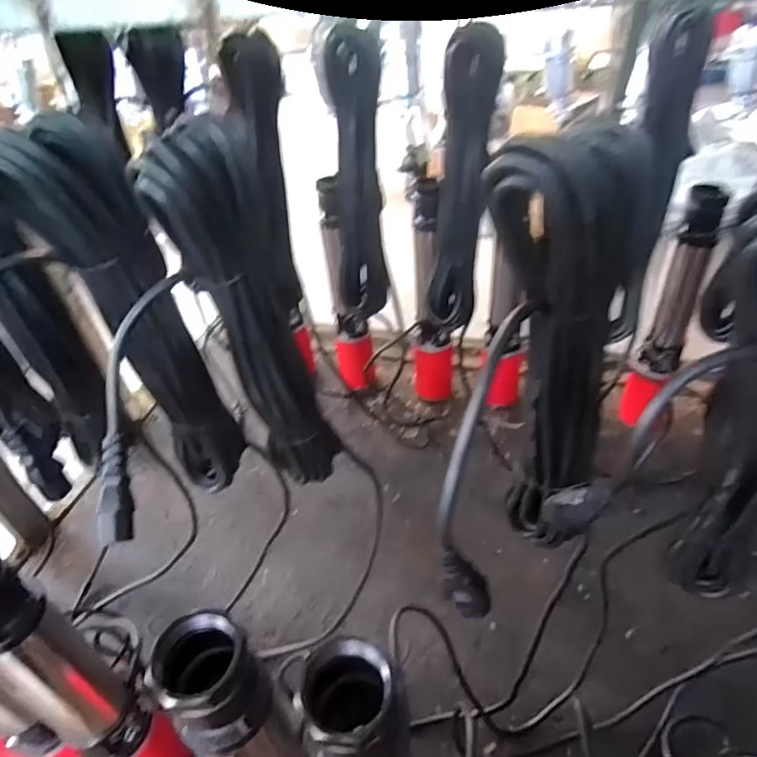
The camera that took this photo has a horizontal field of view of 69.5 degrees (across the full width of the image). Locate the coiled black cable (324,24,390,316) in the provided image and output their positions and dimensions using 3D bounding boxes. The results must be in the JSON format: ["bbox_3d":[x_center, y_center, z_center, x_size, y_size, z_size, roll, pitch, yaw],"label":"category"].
[{"bbox_3d":[-0.026,-0.239,0.682,0.064,0.323,0.058,0,40,6],"label":"coiled black cable"}]

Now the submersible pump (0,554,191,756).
[{"bbox_3d":[-0.279,0.307,0.517,0.079,0.436,0.069,16,44,24],"label":"submersible pump"}]

